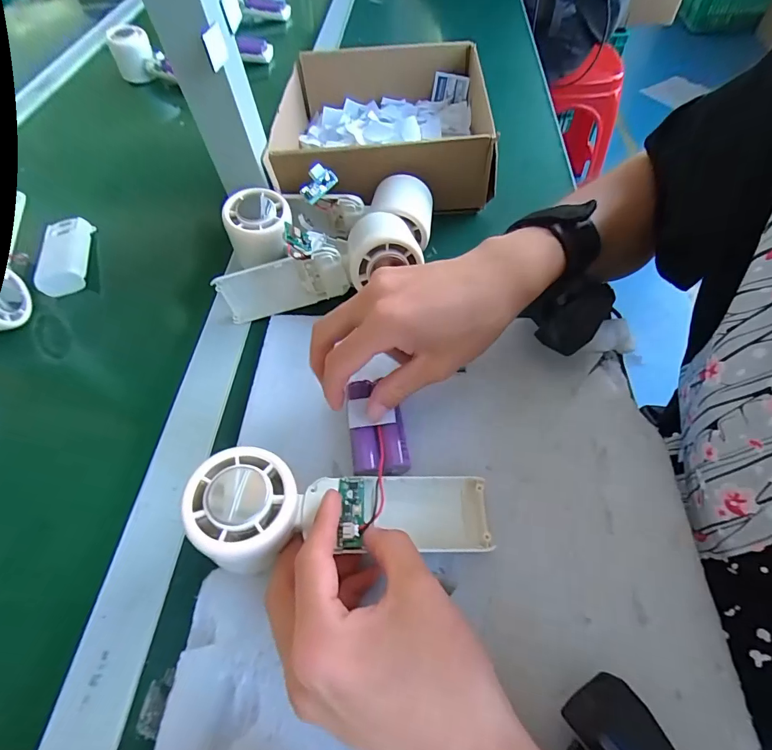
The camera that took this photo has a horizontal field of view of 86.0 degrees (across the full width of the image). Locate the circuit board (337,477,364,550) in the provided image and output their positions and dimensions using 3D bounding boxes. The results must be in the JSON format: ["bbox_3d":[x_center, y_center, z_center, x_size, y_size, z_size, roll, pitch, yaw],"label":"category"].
[{"bbox_3d":[-0.020,0.076,0.233,0.014,0.007,0.038,-3,52,2],"label":"circuit board"}]

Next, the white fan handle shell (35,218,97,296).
[{"bbox_3d":[-0.321,-0.123,0.411,0.044,0.020,0.103,-16,58,-7],"label":"white fan handle shell"}]

